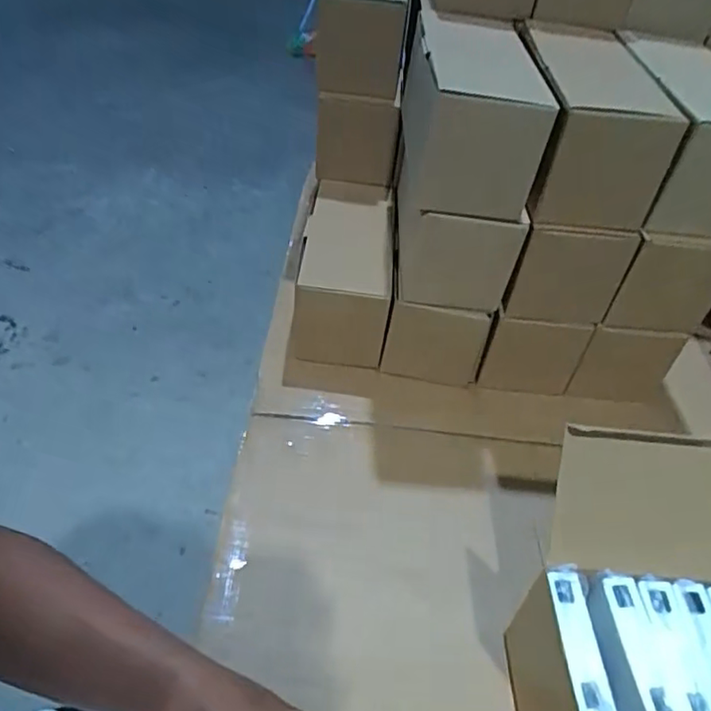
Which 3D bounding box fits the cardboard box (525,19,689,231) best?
[{"bbox_3d":[0.212,-0.214,0.545,0.100,0.093,0.256,11,40,4],"label":"cardboard box"}]

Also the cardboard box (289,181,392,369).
[{"bbox_3d":[-0.008,-0.098,0.675,0.090,0.098,0.223,7,42,0],"label":"cardboard box"}]

